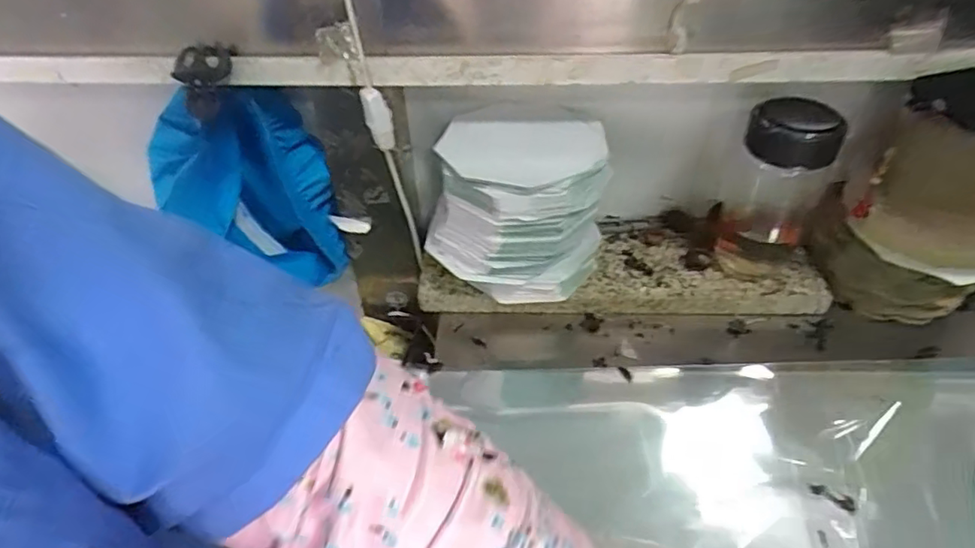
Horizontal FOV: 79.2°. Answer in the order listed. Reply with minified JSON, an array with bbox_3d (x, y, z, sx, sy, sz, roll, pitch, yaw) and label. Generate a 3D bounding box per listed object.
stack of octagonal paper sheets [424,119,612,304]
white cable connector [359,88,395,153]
[{"bbox_3d":[0.029,-0.073,0.616,0.176,0.142,0.145,4,42,7],"label":"stack of octagonal paper sheets"},{"bbox_3d":[-0.108,-0.151,0.583,0.027,0.067,0.022,-10,42,-8],"label":"white cable connector"}]

